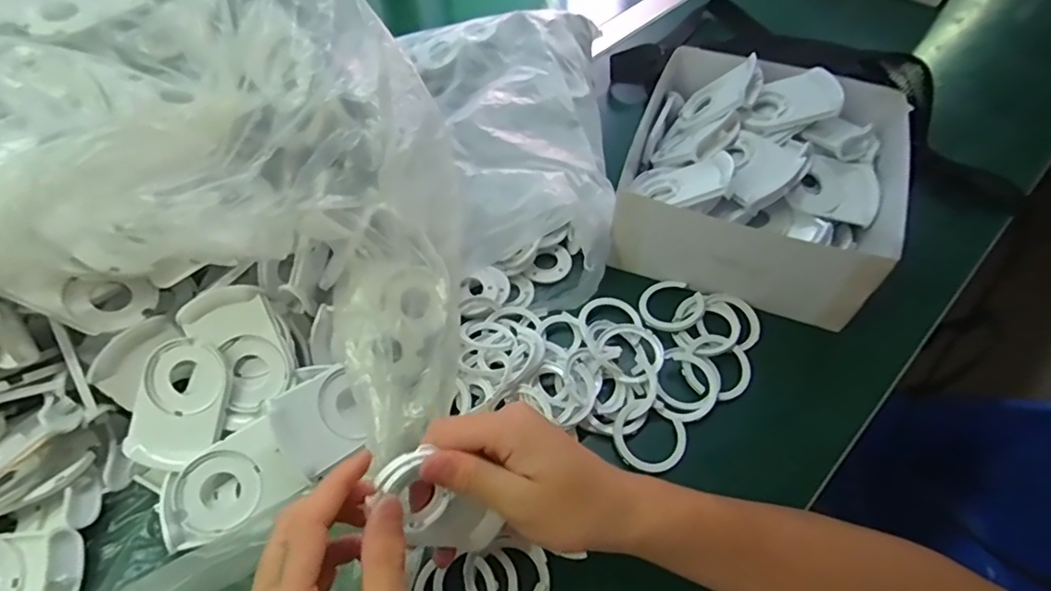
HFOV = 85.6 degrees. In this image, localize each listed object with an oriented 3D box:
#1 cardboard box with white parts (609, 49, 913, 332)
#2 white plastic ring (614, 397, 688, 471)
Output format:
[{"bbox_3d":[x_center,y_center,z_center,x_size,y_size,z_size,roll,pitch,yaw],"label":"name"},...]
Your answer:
[{"bbox_3d":[0.200,-0.102,0.483,0.212,0.089,0.206,14,57,12],"label":"cardboard box with white parts"},{"bbox_3d":[0.089,0.099,0.403,0.050,0.009,0.050,-1,55,2],"label":"white plastic ring"}]

